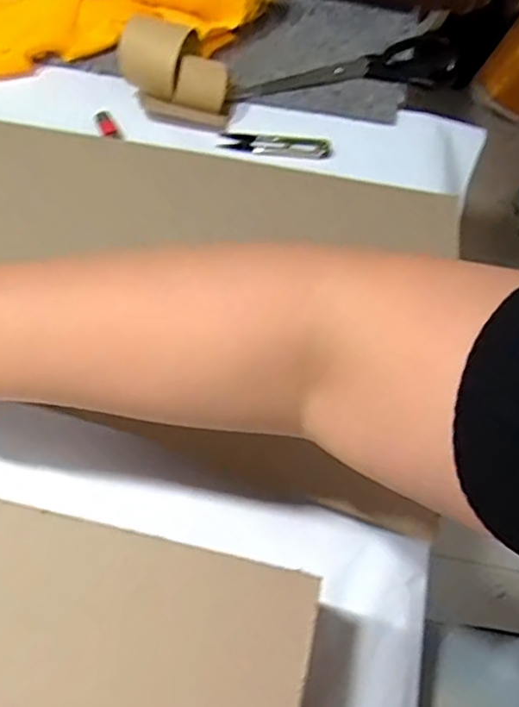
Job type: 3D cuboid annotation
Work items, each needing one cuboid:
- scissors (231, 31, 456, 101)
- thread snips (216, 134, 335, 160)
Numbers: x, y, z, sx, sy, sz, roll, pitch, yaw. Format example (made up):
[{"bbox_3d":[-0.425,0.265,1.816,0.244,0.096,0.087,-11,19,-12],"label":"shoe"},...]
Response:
[{"bbox_3d":[0.089,-0.277,0.582,0.231,0.017,0.065,-10,64,-7],"label":"scissors"},{"bbox_3d":[0.015,-0.193,0.544,0.098,0.007,0.028,4,63,0],"label":"thread snips"}]

